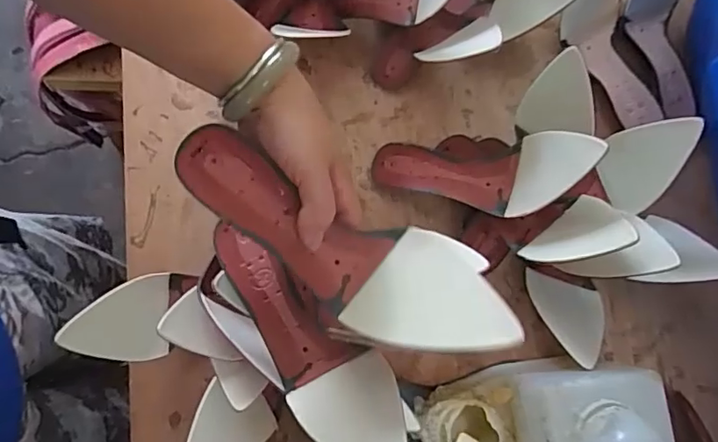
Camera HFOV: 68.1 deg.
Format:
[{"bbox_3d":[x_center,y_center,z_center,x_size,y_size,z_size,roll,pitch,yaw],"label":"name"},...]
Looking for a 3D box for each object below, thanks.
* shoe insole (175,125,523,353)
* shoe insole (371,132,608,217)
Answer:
[{"bbox_3d":[-0.011,0.017,0.357,0.238,0.062,0.079,29,76,-1],"label":"shoe insole"},{"bbox_3d":[0.121,-0.049,0.540,0.237,0.057,0.076,3,71,38],"label":"shoe insole"}]

